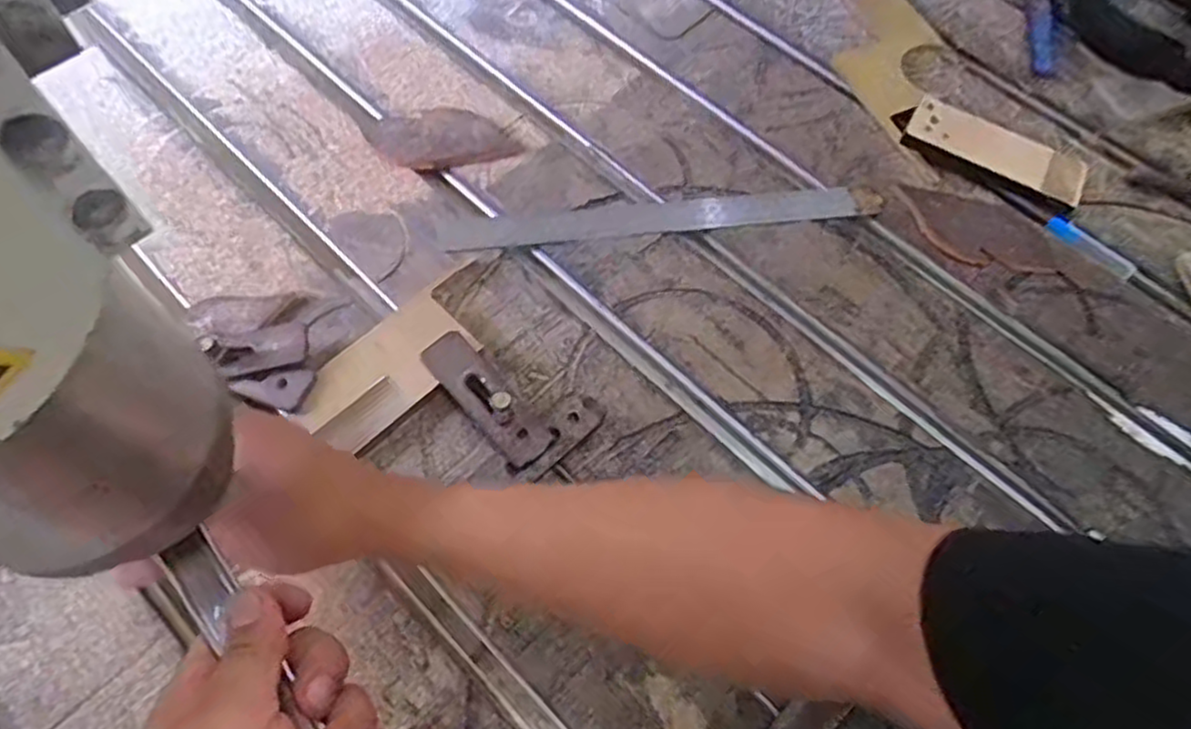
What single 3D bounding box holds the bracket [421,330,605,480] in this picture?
[{"bbox_3d":[-0.051,0.011,0.453,0.067,0.038,0.107,-38,71,-18],"label":"bracket"}]

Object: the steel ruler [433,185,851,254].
[{"bbox_3d":[0.040,-0.107,0.536,0.299,0.007,0.034,-6,59,-4],"label":"steel ruler"}]

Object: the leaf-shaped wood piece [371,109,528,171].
[{"bbox_3d":[-0.112,-0.172,0.552,0.107,0.015,0.045,-5,64,-4],"label":"leaf-shaped wood piece"}]

